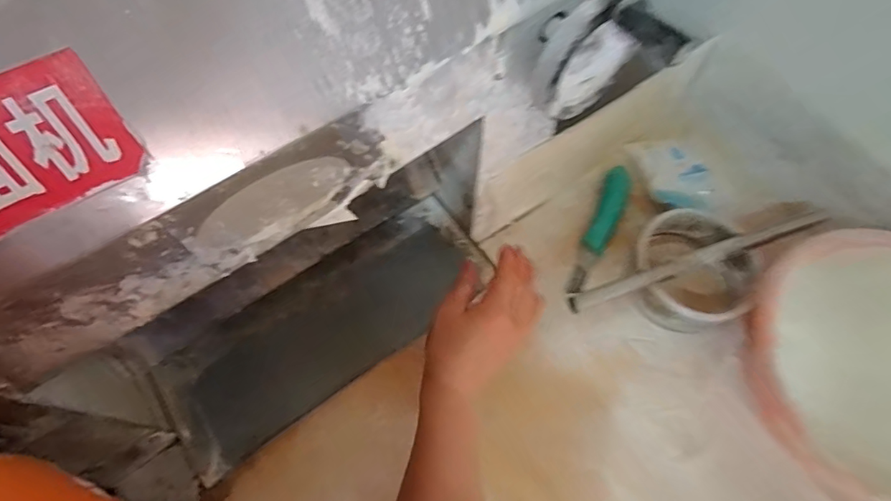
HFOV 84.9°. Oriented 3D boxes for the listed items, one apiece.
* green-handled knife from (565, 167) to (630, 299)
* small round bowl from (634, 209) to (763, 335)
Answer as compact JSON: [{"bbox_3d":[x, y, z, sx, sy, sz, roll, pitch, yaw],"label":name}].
[{"bbox_3d":[0.184,-0.026,0.575,0.028,0.019,0.173,24,66,11],"label":"green-handled knife"},{"bbox_3d":[0.262,0.024,0.530,0.117,0.061,0.127,7,64,3],"label":"small round bowl"}]

